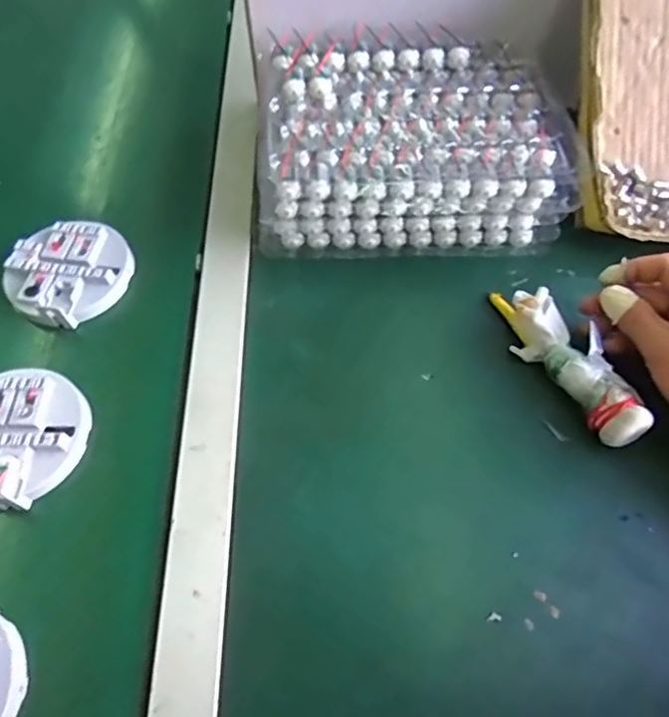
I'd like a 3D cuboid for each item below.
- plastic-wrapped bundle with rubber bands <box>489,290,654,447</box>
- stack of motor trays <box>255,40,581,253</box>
[{"bbox_3d":[0.174,-0.002,0.424,0.041,0.036,0.148,-19,61,-12],"label":"plastic-wrapped bundle with rubber bands"},{"bbox_3d":[0.066,-0.191,0.502,0.260,0.087,0.187,1,59,0],"label":"stack of motor trays"}]

